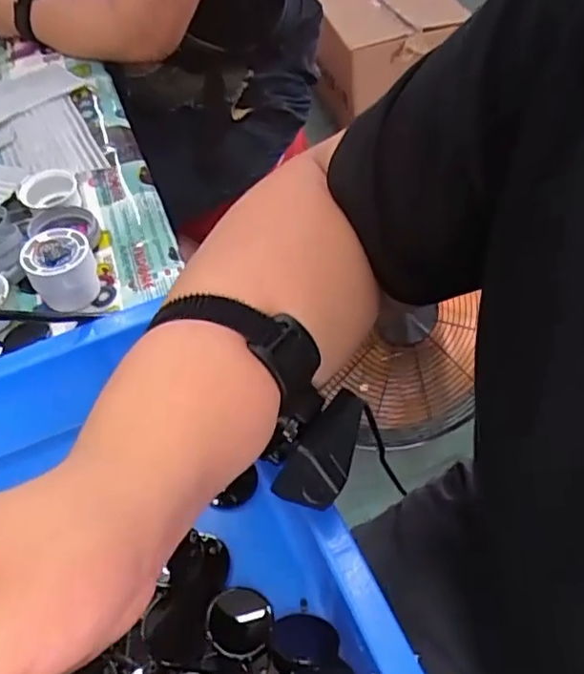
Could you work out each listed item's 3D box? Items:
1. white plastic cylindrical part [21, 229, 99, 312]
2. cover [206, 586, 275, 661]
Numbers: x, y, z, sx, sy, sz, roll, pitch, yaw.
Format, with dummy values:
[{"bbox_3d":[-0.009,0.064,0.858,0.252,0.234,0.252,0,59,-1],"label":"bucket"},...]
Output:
[{"bbox_3d":[-0.190,-0.055,0.518,0.054,0.050,0.049,-27,54,-14],"label":"white plastic cylindrical part"},{"bbox_3d":[-0.029,0.161,0.350,0.036,0.006,0.038,-3,51,4],"label":"cover"}]

